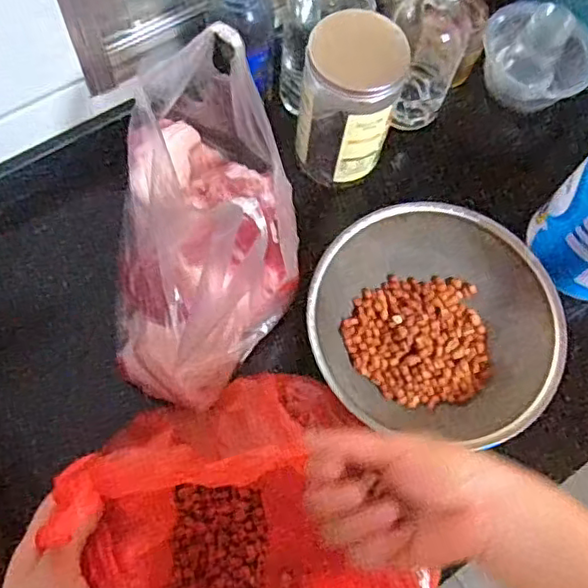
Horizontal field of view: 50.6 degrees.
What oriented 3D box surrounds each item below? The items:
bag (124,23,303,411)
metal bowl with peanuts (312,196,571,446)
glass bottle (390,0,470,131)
[{"bbox_3d":[-0.080,-0.072,0.533,0.161,0.228,0.287,0,69,-3],"label":"bag"},{"bbox_3d":[0.136,0.023,0.624,0.245,0.063,0.237,8,68,0],"label":"metal bowl with peanuts"},{"bbox_3d":[0.154,-0.264,0.683,0.062,0.184,0.075,23,69,6],"label":"glass bottle"}]

